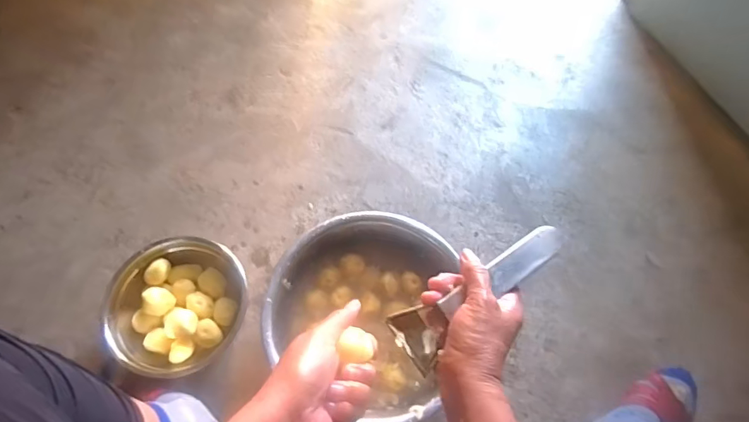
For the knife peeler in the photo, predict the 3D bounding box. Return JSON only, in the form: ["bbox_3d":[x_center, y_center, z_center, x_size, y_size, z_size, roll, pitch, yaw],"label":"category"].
[{"bbox_3d":[0.104,0.070,0.445,0.194,0.026,0.053,-32,70,-15],"label":"knife peeler"}]

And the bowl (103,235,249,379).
[{"bbox_3d":[-0.275,0.135,0.689,0.182,0.074,0.188,1,65,-2],"label":"bowl"}]

